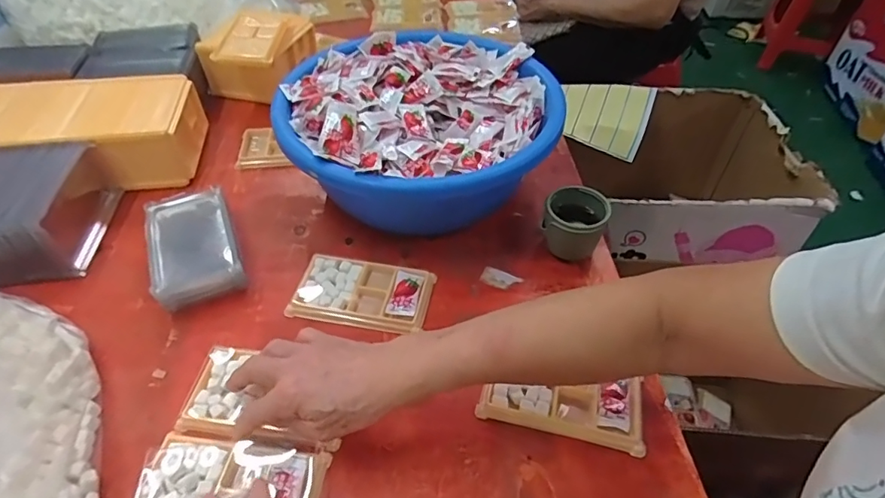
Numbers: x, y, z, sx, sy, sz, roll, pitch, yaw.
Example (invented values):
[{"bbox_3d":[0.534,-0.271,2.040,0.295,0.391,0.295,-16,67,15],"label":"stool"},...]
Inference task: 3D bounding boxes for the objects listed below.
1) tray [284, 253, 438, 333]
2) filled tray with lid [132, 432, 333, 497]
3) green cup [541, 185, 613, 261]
[{"bbox_3d":[-0.081,0.045,0.517,0.134,0.015,0.078,8,48,7],"label":"tray"},{"bbox_3d":[-0.163,0.180,0.382,0.142,0.015,0.075,-2,47,-1],"label":"filled tray with lid"},{"bbox_3d":[0.144,-0.026,0.548,0.064,0.061,0.066,0,47,-1],"label":"green cup"}]

